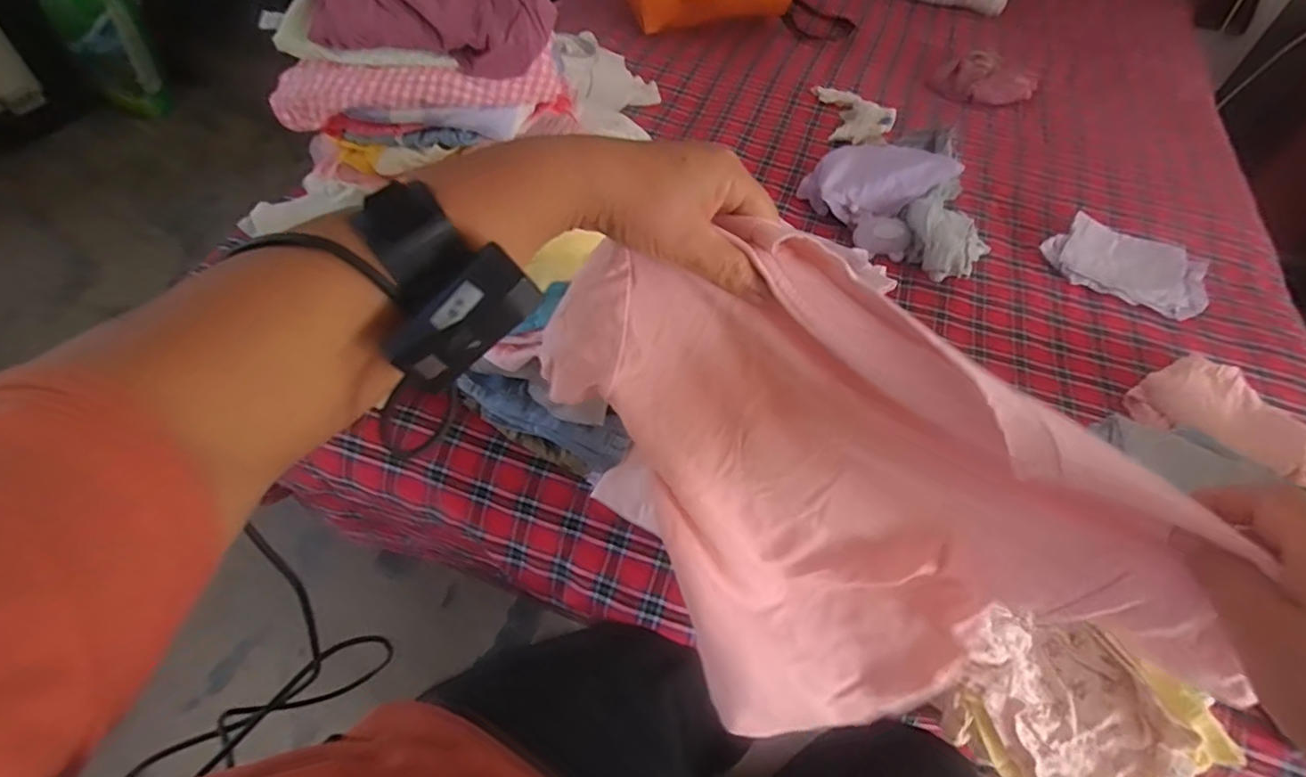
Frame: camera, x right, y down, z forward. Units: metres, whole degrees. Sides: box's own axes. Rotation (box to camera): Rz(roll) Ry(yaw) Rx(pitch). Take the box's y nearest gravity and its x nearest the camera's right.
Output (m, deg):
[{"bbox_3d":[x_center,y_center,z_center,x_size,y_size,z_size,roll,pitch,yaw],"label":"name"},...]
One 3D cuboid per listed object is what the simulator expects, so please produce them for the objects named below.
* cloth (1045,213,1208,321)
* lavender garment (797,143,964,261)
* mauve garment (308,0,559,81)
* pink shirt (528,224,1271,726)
[{"bbox_3d":[0.682,-0.184,0.875,0.209,0.020,0.155,23,55,12],"label":"cloth"},{"bbox_3d":[0.329,-0.298,0.911,0.195,0.086,0.175,39,60,22],"label":"lavender garment"},{"bbox_3d":[-0.231,-0.414,0.652,0.237,0.084,0.118,7,53,1],"label":"mauve garment"},{"bbox_3d":[0.091,0.076,0.377,0.155,0.254,0.338,-31,62,-24],"label":"pink shirt"}]

